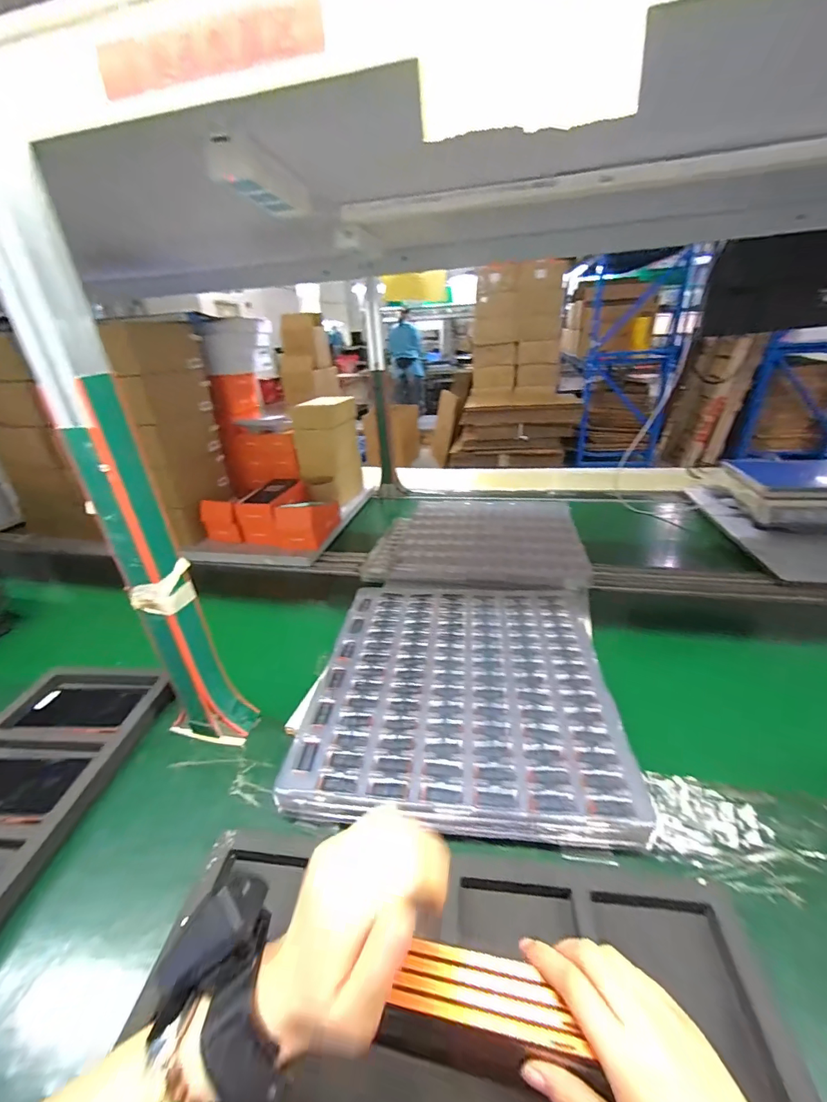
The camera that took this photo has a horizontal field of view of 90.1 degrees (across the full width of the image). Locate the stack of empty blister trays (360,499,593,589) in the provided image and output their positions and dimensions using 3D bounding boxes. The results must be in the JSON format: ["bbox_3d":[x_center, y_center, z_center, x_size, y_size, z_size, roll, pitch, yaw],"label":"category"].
[{"bbox_3d":[0.145,-0.035,0.971,0.448,0.051,0.405,2,28,11],"label":"stack of empty blister trays"}]

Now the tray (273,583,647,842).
[{"bbox_3d":[0.067,0.181,0.594,0.385,0.039,0.411,0,28,8],"label":"tray"}]

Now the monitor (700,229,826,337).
[{"bbox_3d":[0.932,-0.649,1.012,0.336,0.246,0.031,14,65,29],"label":"monitor"}]

